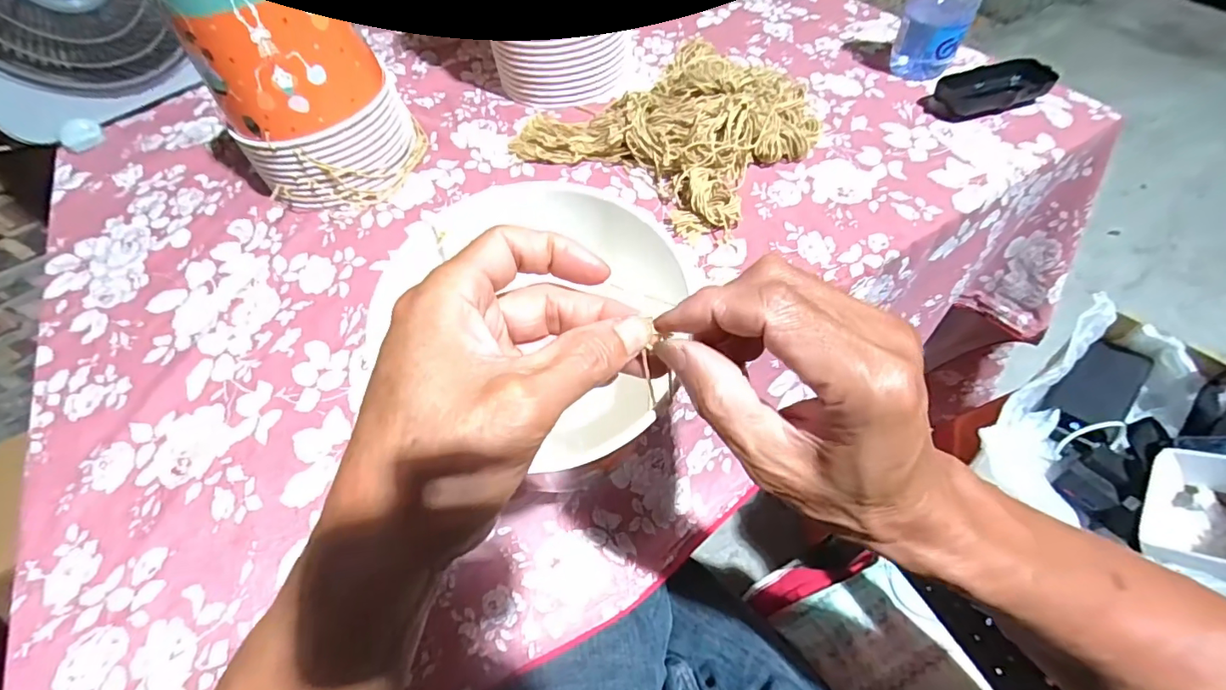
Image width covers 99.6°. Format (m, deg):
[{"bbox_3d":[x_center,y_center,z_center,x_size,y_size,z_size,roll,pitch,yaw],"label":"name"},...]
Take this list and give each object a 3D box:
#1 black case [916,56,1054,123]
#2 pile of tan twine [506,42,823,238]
[{"bbox_3d":[0.392,-0.265,0.543,0.113,0.030,0.066,-18,55,-8],"label":"black case"},{"bbox_3d":[0.057,-0.245,0.538,0.273,0.063,0.233,32,63,25],"label":"pile of tan twine"}]

